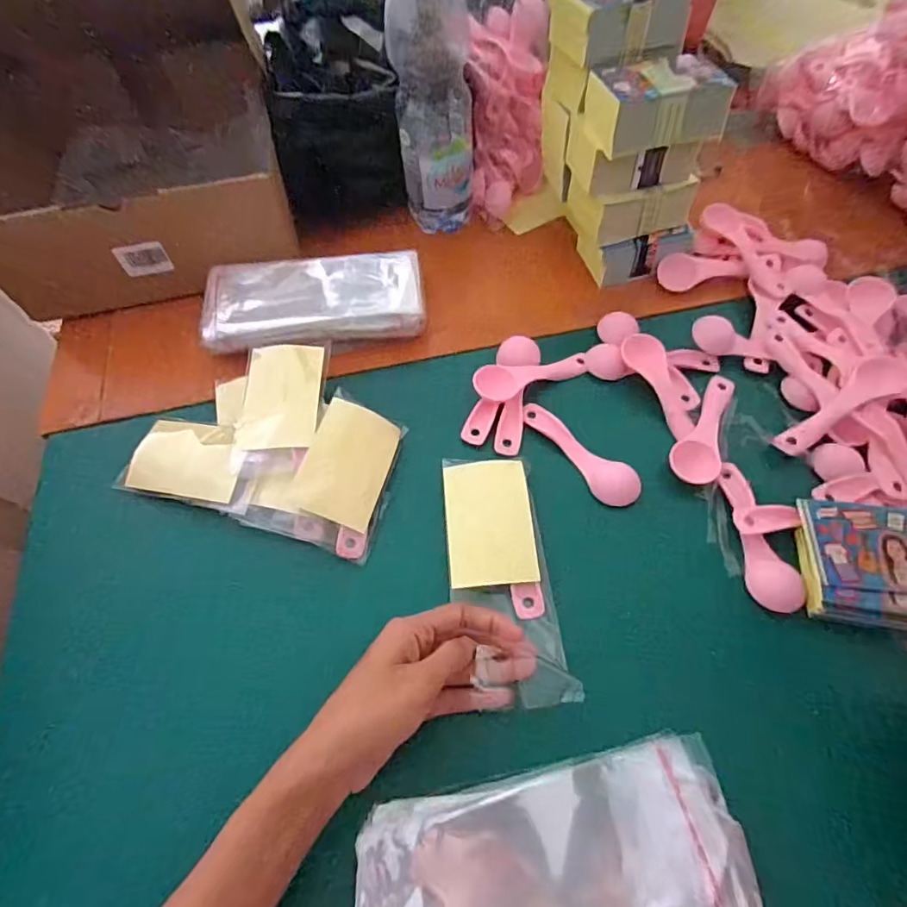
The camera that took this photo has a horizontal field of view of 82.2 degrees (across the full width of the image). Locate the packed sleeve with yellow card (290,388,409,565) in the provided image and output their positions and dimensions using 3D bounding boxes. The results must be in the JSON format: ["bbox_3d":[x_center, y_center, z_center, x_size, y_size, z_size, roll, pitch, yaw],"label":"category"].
[{"bbox_3d":[-0.080,0.016,0.391,0.063,0.015,0.115,21,66,-11],"label":"packed sleeve with yellow card"}]

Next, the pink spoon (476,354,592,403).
[{"bbox_3d":[0.068,-0.066,0.439,0.105,0.021,0.029,-13,59,-25],"label":"pink spoon"}]

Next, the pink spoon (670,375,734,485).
[{"bbox_3d":[0.204,-0.021,0.412,0.035,0.012,0.110,29,64,16],"label":"pink spoon"}]

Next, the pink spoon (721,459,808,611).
[{"bbox_3d":[0.217,0.057,0.372,0.032,0.012,0.109,-1,60,-1],"label":"pink spoon"}]

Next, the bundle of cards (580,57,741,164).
[{"bbox_3d":[0.160,-0.274,0.409,0.096,0.044,0.069,-7,60,-4],"label":"bundle of cards"}]

